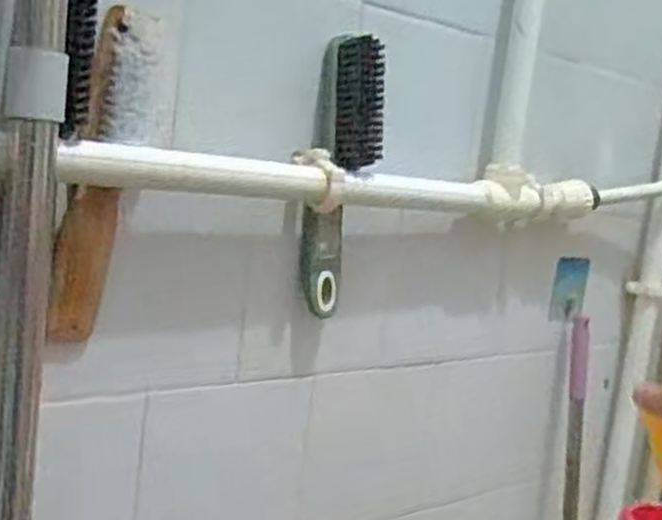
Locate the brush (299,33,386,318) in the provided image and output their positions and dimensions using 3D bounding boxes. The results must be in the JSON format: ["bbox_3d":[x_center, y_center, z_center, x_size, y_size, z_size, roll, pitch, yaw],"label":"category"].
[{"bbox_3d":[0.008,-0.064,0.620,0.049,0.206,0.027,5,8,-14],"label":"brush"}]

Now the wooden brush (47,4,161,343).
[{"bbox_3d":[-0.141,-0.051,0.501,0.029,0.203,0.047,14,10,40],"label":"wooden brush"}]

